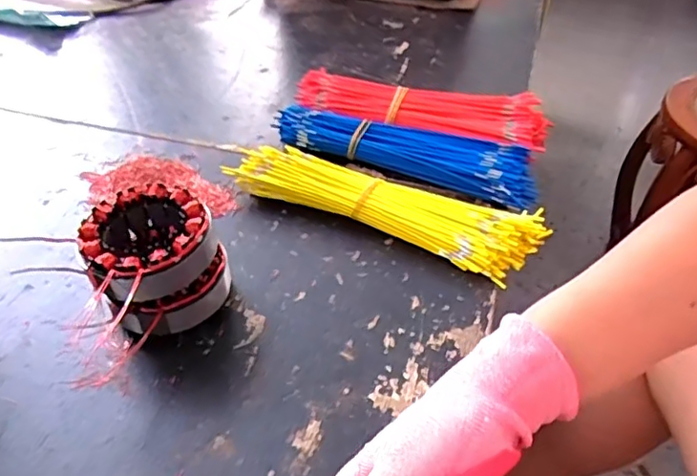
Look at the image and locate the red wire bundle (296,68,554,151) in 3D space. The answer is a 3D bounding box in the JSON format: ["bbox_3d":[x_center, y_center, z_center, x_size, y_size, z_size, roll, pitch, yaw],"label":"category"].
[{"bbox_3d":[0.072,-0.128,0.621,0.259,0.038,0.075,10,42,10],"label":"red wire bundle"}]

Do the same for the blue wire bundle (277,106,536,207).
[{"bbox_3d":[0.055,-0.087,0.576,0.247,0.033,0.065,16,44,16],"label":"blue wire bundle"}]

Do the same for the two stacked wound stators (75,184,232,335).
[{"bbox_3d":[-0.135,0.019,0.425,0.089,0.077,0.084,1,41,-1],"label":"two stacked wound stators"}]

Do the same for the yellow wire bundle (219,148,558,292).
[{"bbox_3d":[0.029,-0.030,0.513,0.264,0.031,0.070,18,44,18],"label":"yellow wire bundle"}]

